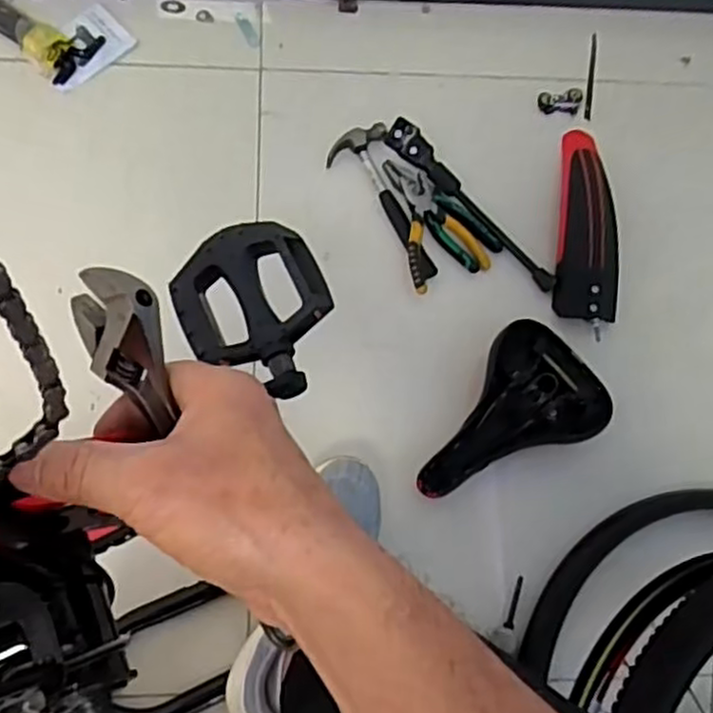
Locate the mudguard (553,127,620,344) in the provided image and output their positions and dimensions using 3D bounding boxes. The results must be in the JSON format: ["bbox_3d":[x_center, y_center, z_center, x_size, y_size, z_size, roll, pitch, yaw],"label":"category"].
[{"bbox_3d":[0.292,-0.173,0.921,0.074,0.061,0.283,4,72,-3],"label":"mudguard"}]

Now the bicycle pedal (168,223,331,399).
[{"bbox_3d":[-0.061,-0.028,0.450,0.091,0.023,0.113,-19,75,-10],"label":"bicycle pedal"}]

